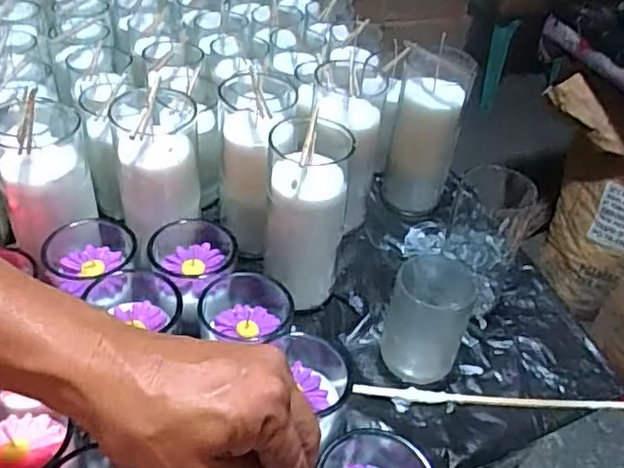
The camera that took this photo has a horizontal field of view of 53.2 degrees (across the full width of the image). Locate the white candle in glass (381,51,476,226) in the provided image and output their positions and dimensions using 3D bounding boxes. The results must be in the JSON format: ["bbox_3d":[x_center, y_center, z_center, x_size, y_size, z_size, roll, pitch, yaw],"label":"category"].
[{"bbox_3d":[0.119,-0.105,0.669,0.071,0.176,0.062,17,42,10],"label":"white candle in glass"}]

